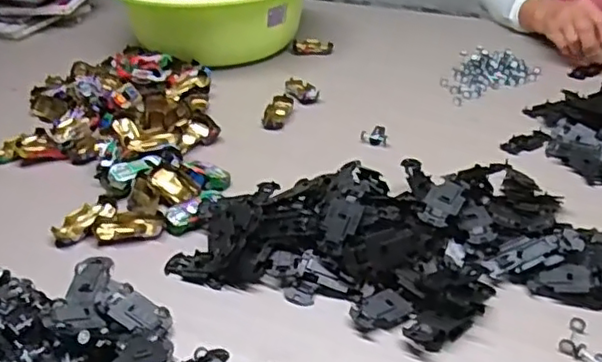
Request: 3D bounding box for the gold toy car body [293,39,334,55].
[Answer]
[{"bbox_3d":[0.020,-0.213,1.005,0.062,0.013,0.036,4,33,9],"label":"gold toy car body"}]

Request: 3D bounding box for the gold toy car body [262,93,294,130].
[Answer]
[{"bbox_3d":[-0.029,-0.088,0.807,0.027,0.017,0.064,11,47,19],"label":"gold toy car body"}]

